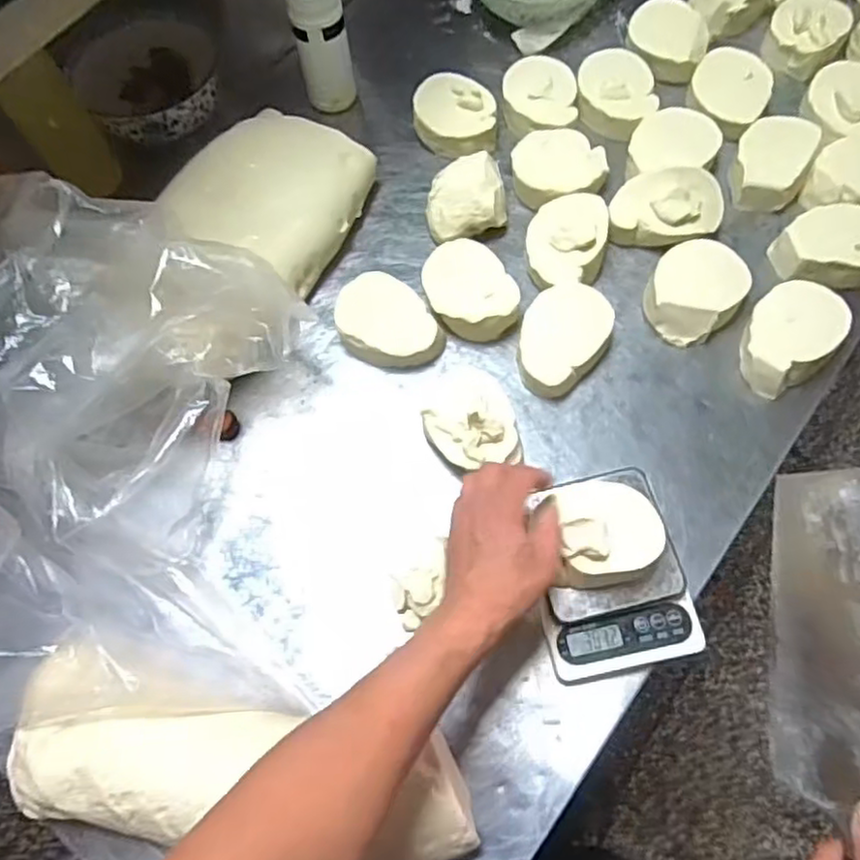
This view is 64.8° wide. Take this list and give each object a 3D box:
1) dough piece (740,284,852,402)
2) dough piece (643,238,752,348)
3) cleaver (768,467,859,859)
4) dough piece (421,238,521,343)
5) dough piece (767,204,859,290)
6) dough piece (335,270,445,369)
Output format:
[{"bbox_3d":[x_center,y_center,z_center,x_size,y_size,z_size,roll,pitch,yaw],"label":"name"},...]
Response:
[{"bbox_3d":[0.372,-0.098,0.701,0.118,0.045,0.090,-41,72,-14],"label":"dough piece"},{"bbox_3d":[0.284,-0.150,0.731,0.101,0.045,0.092,-1,68,1],"label":"dough piece"},{"bbox_3d":[0.254,0.189,0.438,0.024,0.101,0.322,6,81,0],"label":"cleaver"},{"bbox_3d":[0.041,-0.150,0.738,0.087,0.046,0.113,-24,69,-8],"label":"dough piece"},{"bbox_3d":[0.443,-0.198,0.731,0.112,0.055,0.072,-11,68,-3],"label":"dough piece"},{"bbox_3d":[-0.047,-0.112,0.725,0.087,0.040,0.113,-42,72,-14],"label":"dough piece"}]

